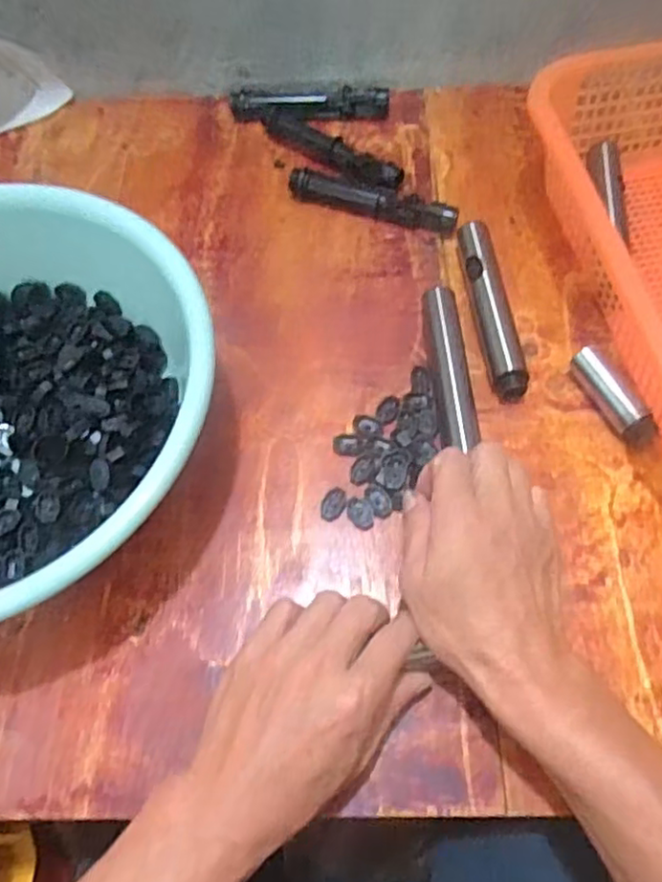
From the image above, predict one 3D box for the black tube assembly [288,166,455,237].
[{"bbox_3d":[0.034,-0.200,0.548,0.143,0.029,0.019,16,66,10],"label":"black tube assembly"}]

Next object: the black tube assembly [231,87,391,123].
[{"bbox_3d":[-0.018,-0.306,0.599,0.142,0.028,0.023,-5,64,0],"label":"black tube assembly"}]

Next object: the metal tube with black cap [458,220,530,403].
[{"bbox_3d":[0.121,-0.102,0.498,0.025,0.021,0.155,-7,64,-1],"label":"metal tube with black cap"}]

